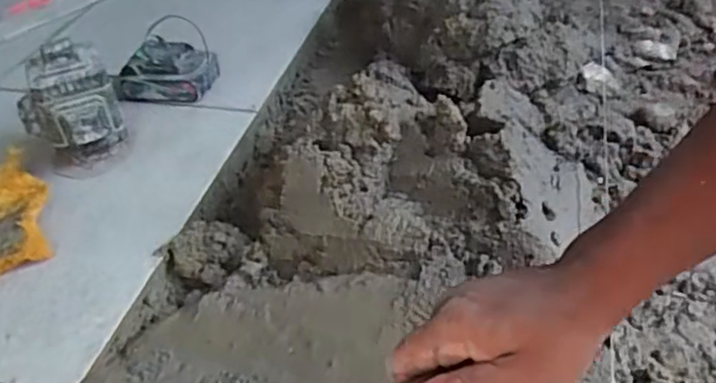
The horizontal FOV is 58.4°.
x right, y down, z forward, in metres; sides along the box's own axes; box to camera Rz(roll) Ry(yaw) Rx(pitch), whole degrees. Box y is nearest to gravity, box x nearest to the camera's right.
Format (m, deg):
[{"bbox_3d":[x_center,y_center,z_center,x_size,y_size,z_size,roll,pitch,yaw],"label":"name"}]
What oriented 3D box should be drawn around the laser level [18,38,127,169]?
[{"bbox_3d":[-0.312,-0.087,0.699,0.095,0.129,0.081,-28,46,-23],"label":"laser level"}]

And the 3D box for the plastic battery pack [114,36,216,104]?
[{"bbox_3d":[-0.241,-0.154,0.827,0.112,0.056,0.079,3,42,10],"label":"plastic battery pack"}]

